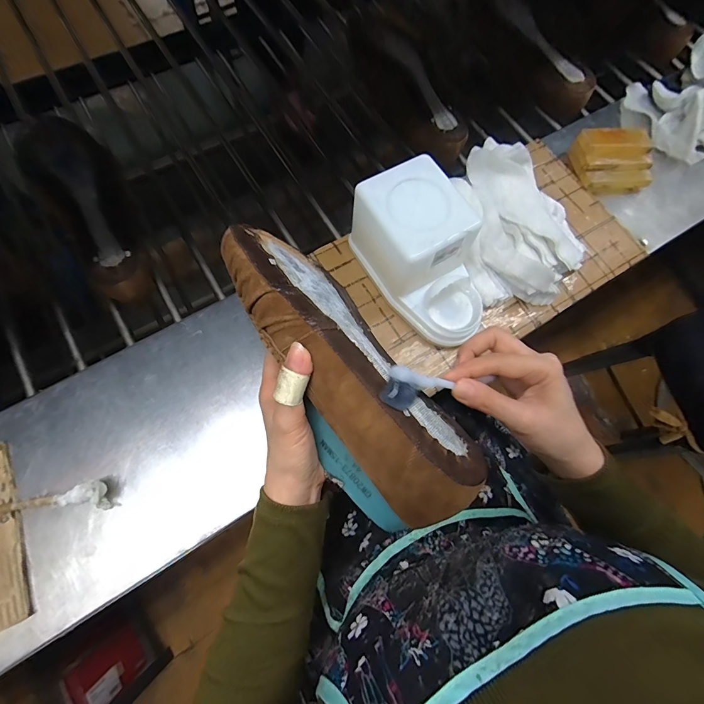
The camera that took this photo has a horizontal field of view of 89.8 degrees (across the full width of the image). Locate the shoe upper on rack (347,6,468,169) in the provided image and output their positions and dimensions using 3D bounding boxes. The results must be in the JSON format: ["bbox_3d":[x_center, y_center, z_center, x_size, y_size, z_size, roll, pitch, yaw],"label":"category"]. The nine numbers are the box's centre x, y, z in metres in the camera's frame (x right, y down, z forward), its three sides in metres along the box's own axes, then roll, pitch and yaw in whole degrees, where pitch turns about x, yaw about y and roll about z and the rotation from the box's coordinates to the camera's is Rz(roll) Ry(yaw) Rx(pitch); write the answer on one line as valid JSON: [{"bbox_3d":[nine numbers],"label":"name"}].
[{"bbox_3d":[0.085,-0.414,0.566,0.092,0.078,0.286,-27,76,-11],"label":"shoe upper on rack"}]

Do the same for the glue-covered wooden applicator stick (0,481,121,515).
[{"bbox_3d":[-0.335,0.157,0.343,0.186,0.024,0.026,-10,73,-6],"label":"glue-covered wooden applicator stick"}]

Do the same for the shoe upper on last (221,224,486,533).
[{"bbox_3d":[-0.018,-0.002,0.269,0.087,0.073,0.272,-32,77,-12],"label":"shoe upper on last"}]

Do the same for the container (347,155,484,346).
[{"bbox_3d":[0.087,-0.104,0.399,0.103,0.105,0.183,-31,75,-11],"label":"container"}]

